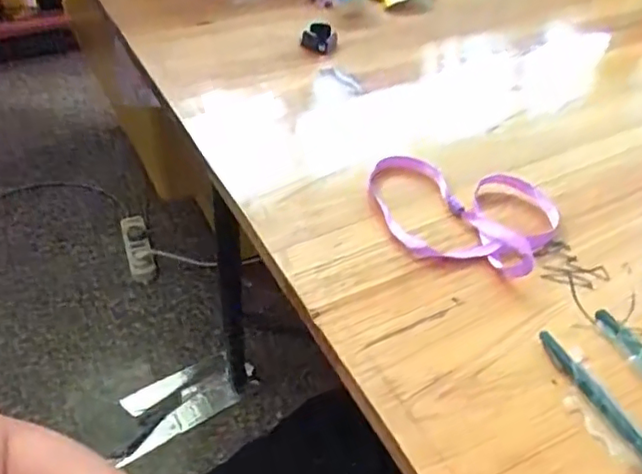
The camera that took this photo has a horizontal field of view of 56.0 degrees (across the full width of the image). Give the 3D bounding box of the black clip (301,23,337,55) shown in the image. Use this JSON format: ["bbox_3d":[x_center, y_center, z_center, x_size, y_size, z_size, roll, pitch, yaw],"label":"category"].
[{"bbox_3d":[-0.002,-0.212,0.646,0.037,0.018,0.038,6,43,0],"label":"black clip"}]

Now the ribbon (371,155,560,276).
[{"bbox_3d":[0.103,-0.020,0.451,0.142,0.011,0.102,16,44,11],"label":"ribbon"}]

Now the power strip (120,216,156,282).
[{"bbox_3d":[-0.418,0.021,1.378,0.055,0.029,0.186,-12,46,-17],"label":"power strip"}]

